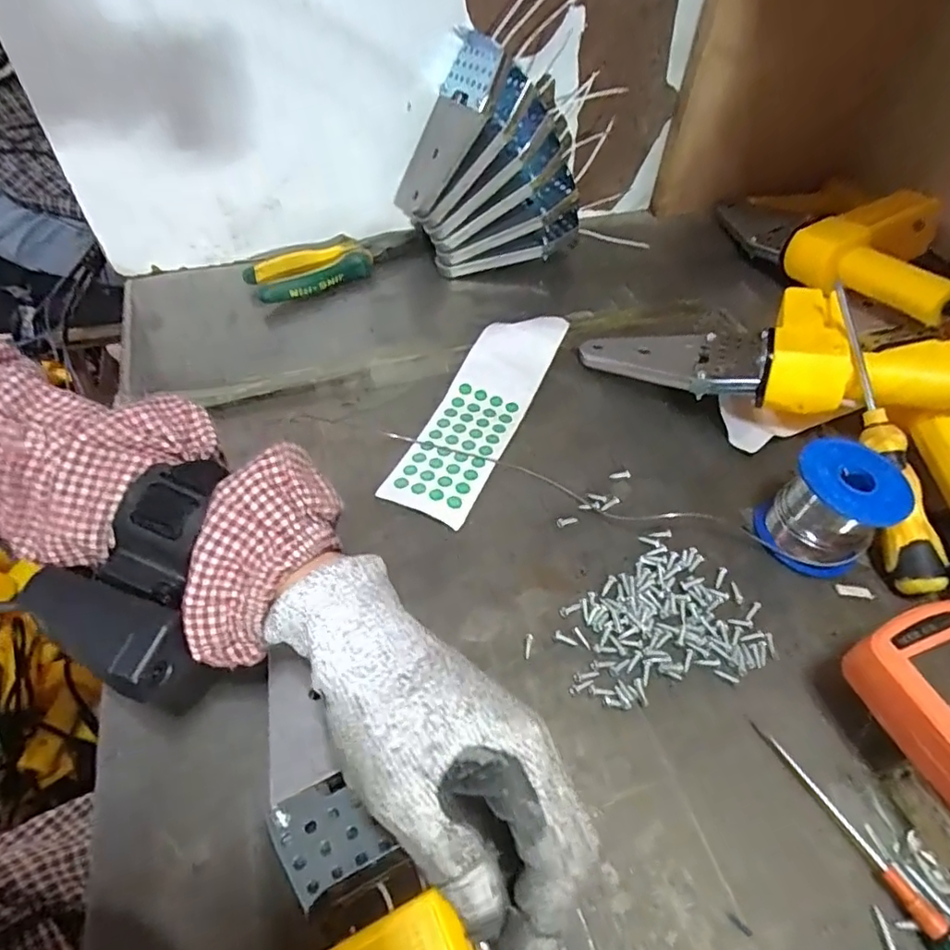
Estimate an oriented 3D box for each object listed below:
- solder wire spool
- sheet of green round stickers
[{"bbox_3d":[0.220,0.021,0.363,0.061,0.060,0.061,2,52,-2],"label":"solder wire spool"},{"bbox_3d":[0.005,-0.053,0.433,0.060,0.020,0.203,21,53,13],"label":"sheet of green round stickers"}]

